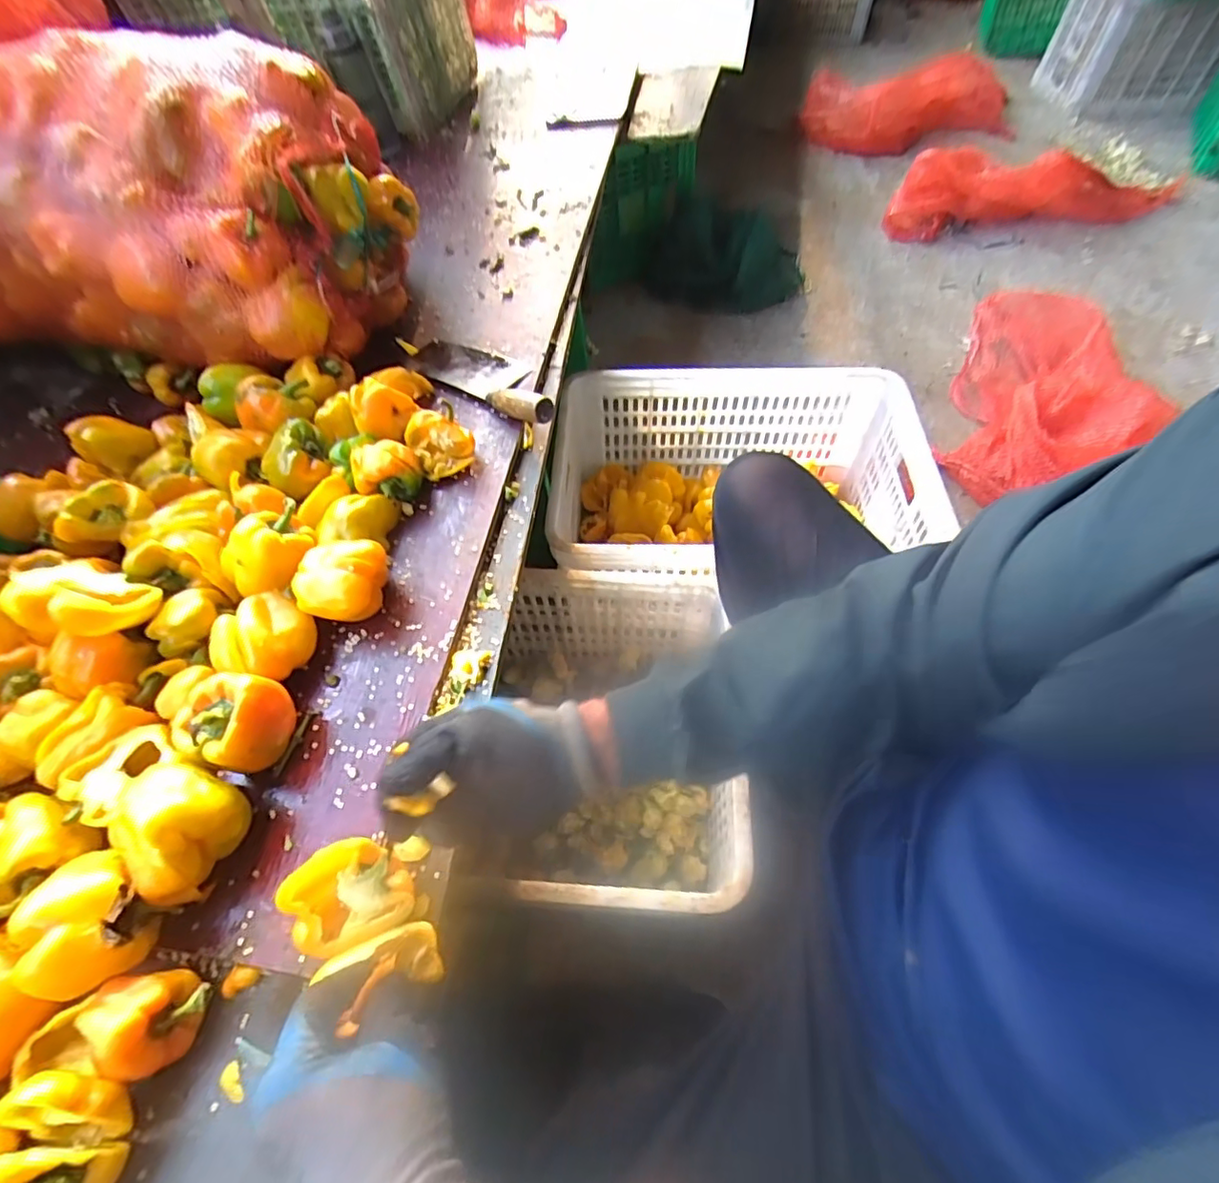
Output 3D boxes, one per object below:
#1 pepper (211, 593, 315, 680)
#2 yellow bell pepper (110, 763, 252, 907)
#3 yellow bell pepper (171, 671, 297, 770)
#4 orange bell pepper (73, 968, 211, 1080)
[{"bbox_3d":[-0.328,0.046,0.541,0.078,0.061,0.080,-1,57,1],"label":"pepper"},{"bbox_3d":[-0.330,0.181,0.431,0.072,0.079,0.089,20,60,14],"label":"yellow bell pepper"},{"bbox_3d":[-0.313,0.110,0.483,0.067,0.070,0.074,15,59,11],"label":"yellow bell pepper"},{"bbox_3d":[-0.312,0.285,0.380,0.059,0.052,0.055,-1,57,1],"label":"orange bell pepper"}]

